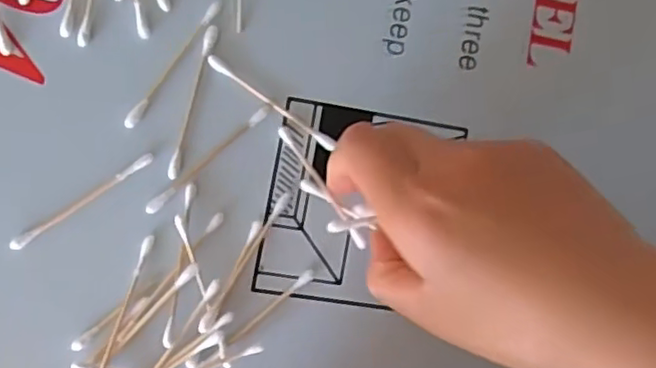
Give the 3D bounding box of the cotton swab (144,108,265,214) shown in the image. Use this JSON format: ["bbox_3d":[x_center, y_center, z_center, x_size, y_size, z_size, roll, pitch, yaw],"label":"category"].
[{"bbox_3d":[-0.054,-0.011,0.293,0.071,0.004,0.006,-41,93,-9],"label":"cotton swab"}]

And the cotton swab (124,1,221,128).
[{"bbox_3d":[-0.071,-0.055,0.293,0.006,0.004,0.071,35,82,-5],"label":"cotton swab"}]

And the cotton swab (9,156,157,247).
[{"bbox_3d":[-0.109,0.007,0.286,0.071,0.004,0.005,-35,92,-9],"label":"cotton swab"}]

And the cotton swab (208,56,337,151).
[{"bbox_3d":[-0.027,-0.038,0.301,0.068,0.004,0.006,35,82,-7],"label":"cotton swab"}]

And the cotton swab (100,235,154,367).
[{"bbox_3d":[-0.091,0.057,0.282,0.005,0.006,0.072,19,84,-7],"label":"cotton swab"}]

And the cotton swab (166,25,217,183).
[{"bbox_3d":[-0.062,-0.038,0.293,0.006,0.004,0.073,14,84,-8],"label":"cotton swab"}]

